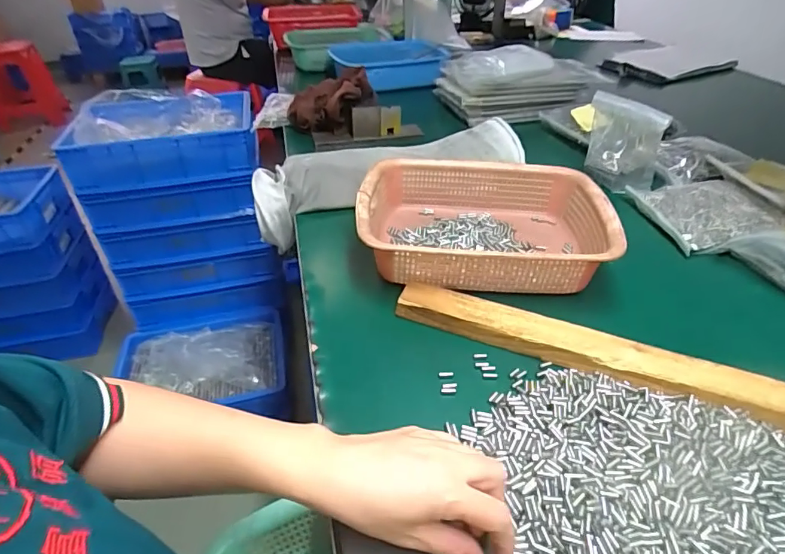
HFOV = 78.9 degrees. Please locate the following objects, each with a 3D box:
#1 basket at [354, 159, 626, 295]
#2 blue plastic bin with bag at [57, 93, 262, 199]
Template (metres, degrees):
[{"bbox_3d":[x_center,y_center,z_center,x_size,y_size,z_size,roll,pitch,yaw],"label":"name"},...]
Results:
[{"bbox_3d":[0.111,-0.069,0.590,0.289,0.067,0.207,2,38,6],"label":"basket"},{"bbox_3d":[-0.537,-0.335,1.142,0.396,0.137,0.257,-11,38,-11],"label":"blue plastic bin with bag"}]

